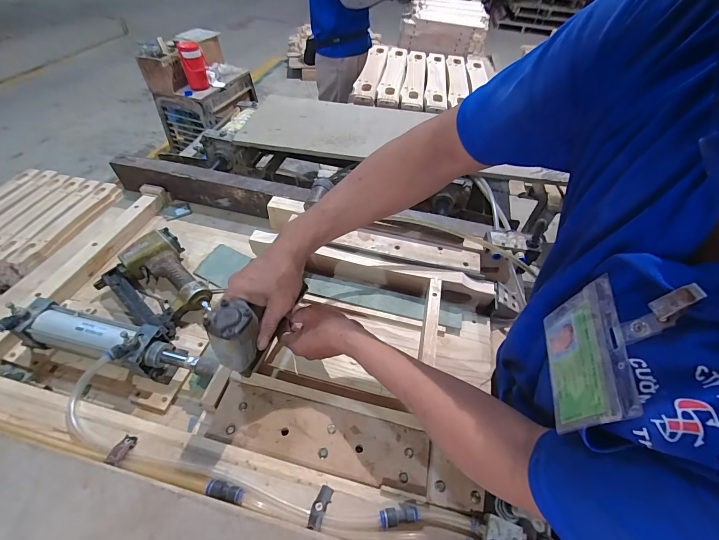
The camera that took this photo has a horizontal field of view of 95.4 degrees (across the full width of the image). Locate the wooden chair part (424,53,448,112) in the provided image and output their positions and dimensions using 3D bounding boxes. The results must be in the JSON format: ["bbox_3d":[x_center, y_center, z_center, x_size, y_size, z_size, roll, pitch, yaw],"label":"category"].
[{"bbox_3d":[0.265,-0.668,1.129,0.069,0.019,0.475,9,49,2],"label":"wooden chair part"}]

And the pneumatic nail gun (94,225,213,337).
[{"bbox_3d":[-0.367,0.023,0.621,0.215,0.059,0.160,29,53,19],"label":"pneumatic nail gun"}]

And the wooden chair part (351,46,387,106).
[{"bbox_3d":[0.043,-0.687,1.125,0.081,0.029,0.507,10,49,3],"label":"wooden chair part"}]

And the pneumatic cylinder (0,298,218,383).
[{"bbox_3d":[-0.374,0.120,0.515,0.316,0.091,0.066,12,49,5],"label":"pneumatic cylinder"}]

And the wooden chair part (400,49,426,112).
[{"bbox_3d":[0.190,-0.658,1.114,0.071,0.023,0.489,9,49,2],"label":"wooden chair part"}]

